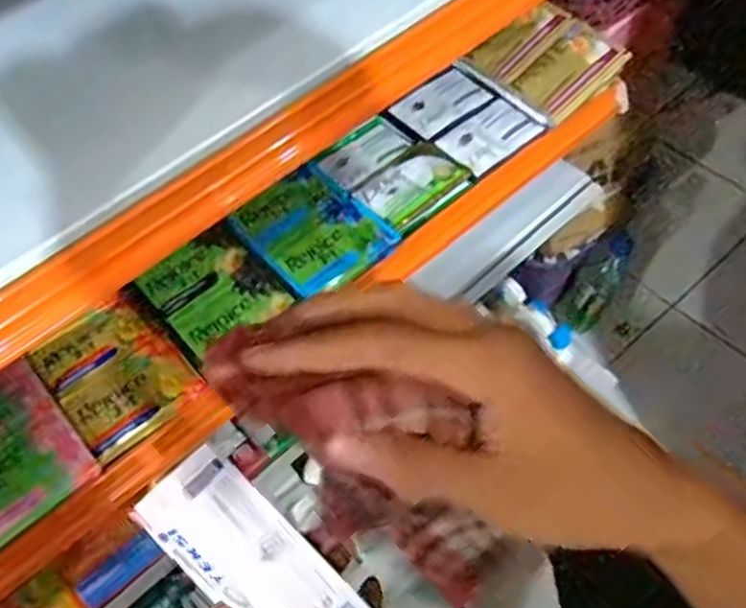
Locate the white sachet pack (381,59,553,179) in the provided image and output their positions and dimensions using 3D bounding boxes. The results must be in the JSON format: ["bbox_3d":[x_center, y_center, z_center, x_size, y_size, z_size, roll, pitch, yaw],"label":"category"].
[{"bbox_3d":[0.084,-0.171,0.675,0.090,0.019,0.121,-39,61,-19],"label":"white sachet pack"}]

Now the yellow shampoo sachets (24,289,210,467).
[{"bbox_3d":[-0.194,0.052,0.561,0.091,0.012,0.122,-39,61,-19],"label":"yellow shampoo sachets"}]

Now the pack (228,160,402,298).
[{"bbox_3d":[-0.051,-0.064,0.611,0.093,0.013,0.121,-37,61,-18],"label":"pack"}]

